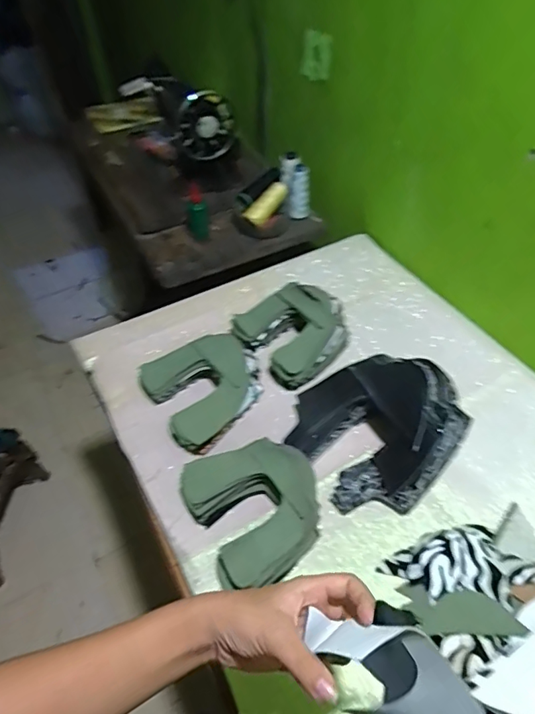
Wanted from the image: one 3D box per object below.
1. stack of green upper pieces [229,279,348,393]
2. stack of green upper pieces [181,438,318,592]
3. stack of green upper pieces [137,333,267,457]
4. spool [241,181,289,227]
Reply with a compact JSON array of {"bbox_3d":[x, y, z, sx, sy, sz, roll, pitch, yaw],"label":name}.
[{"bbox_3d":[0.044,-0.049,0.776,0.157,0.078,0.168,-27,53,-22],"label":"stack of green upper pieces"},{"bbox_3d":[-0.014,0.174,0.575,0.148,0.050,0.159,-23,51,-18],"label":"stack of green upper pieces"},{"bbox_3d":[-0.089,0.035,0.718,0.168,0.059,0.171,-26,52,-21],"label":"stack of green upper pieces"},{"bbox_3d":[-0.001,-0.326,1.012,0.036,0.039,0.126,30,68,26],"label":"spool"}]

